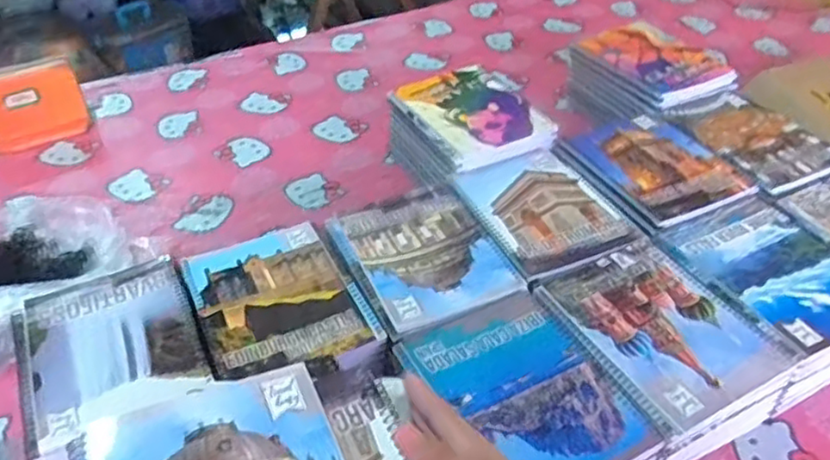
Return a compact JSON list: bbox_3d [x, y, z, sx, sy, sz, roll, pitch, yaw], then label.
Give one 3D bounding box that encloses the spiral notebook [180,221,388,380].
[{"bbox_3d":[-0.141,0.066,0.689,0.154,0.010,0.194,-18,43,-19],"label":"spiral notebook"}]

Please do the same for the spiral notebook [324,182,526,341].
[{"bbox_3d":[0.009,0.024,0.739,0.159,0.010,0.195,-18,42,-19],"label":"spiral notebook"}]

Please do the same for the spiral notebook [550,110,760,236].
[{"bbox_3d":[0.294,-0.083,0.848,0.177,0.013,0.194,-18,42,-19],"label":"spiral notebook"}]

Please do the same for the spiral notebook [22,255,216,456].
[{"bbox_3d":[-0.287,0.103,0.647,0.146,0.008,0.191,-20,43,-21],"label":"spiral notebook"}]

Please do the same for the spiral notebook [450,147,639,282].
[{"bbox_3d":[0.144,-0.031,0.788,0.150,0.014,0.191,-16,42,-18],"label":"spiral notebook"}]

